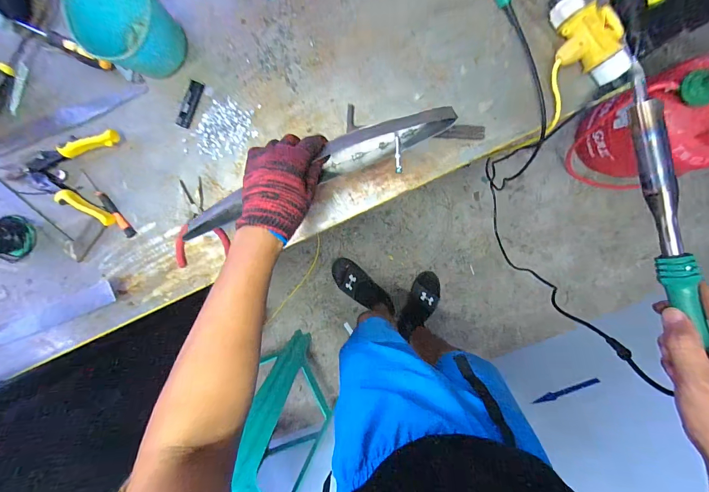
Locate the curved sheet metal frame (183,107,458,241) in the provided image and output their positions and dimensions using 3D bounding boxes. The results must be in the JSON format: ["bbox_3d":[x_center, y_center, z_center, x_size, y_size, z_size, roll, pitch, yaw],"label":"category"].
[{"bbox_3d":[-0.062,-0.095,0.450,0.397,0.045,0.062,-20,94,15],"label":"curved sheet metal frame"}]

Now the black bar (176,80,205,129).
[{"bbox_3d":[-0.281,-0.241,0.555,0.024,0.005,0.078,23,96,0],"label":"black bar"}]

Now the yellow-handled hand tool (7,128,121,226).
[{"bbox_3d":[-0.513,-0.128,0.571,0.189,0.022,0.160,6,95,2],"label":"yellow-handled hand tool"}]

